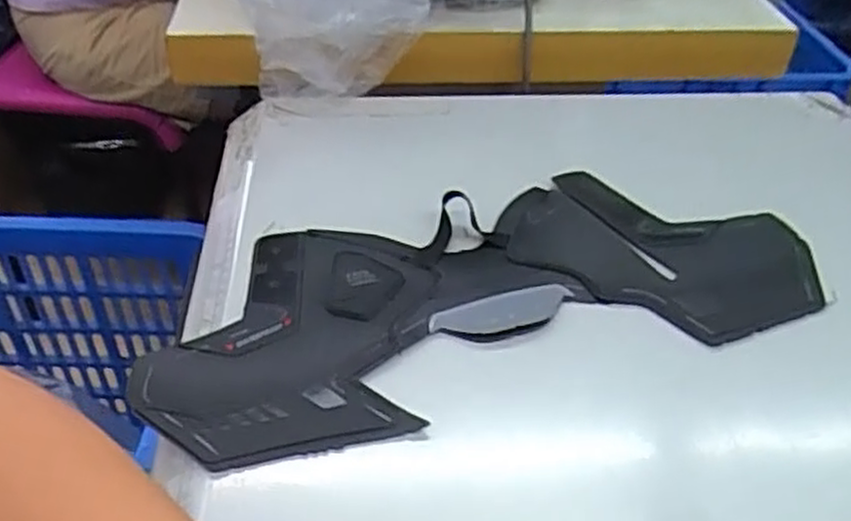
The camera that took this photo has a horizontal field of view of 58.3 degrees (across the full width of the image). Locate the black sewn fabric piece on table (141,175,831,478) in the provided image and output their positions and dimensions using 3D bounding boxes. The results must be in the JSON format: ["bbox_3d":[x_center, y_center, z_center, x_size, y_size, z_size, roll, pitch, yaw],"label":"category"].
[{"bbox_3d":[0.039,0.016,0.456,0.399,0.015,0.157,-12,43,-18],"label":"black sewn fabric piece on table"}]

